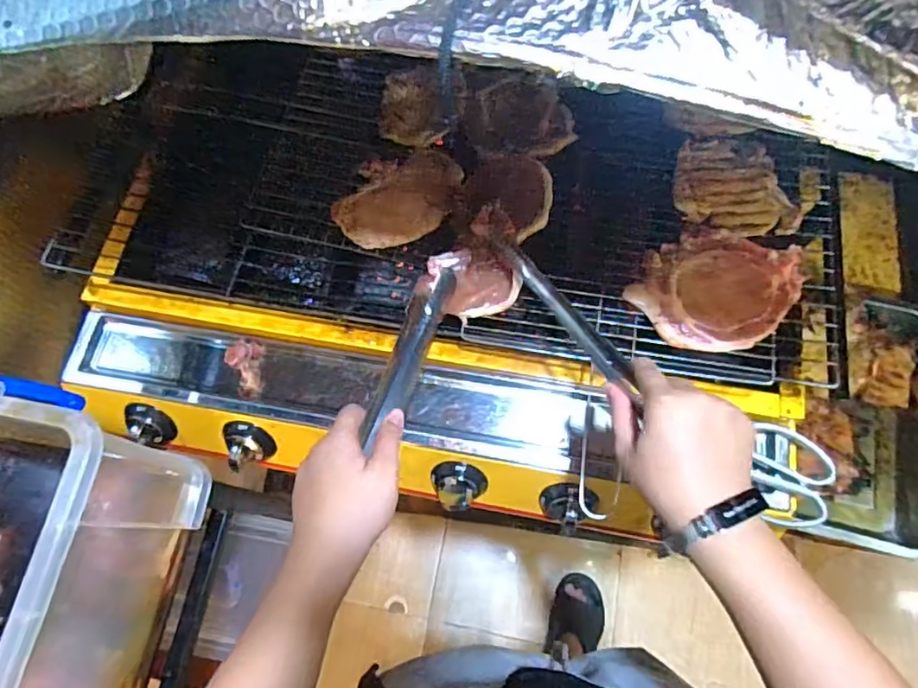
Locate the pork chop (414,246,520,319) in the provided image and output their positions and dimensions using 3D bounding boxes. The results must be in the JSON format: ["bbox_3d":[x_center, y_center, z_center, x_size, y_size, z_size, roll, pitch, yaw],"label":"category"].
[{"bbox_3d":[0.010,-0.065,0.566,0.097,0.029,0.067,0,69,2],"label":"pork chop"}]

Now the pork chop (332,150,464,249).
[{"bbox_3d":[-0.063,-0.156,0.614,0.138,0.011,0.107,-18,70,-5],"label":"pork chop"}]

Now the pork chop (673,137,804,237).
[{"bbox_3d":[0.276,-0.160,0.583,0.105,0.013,0.110,-7,69,-1],"label":"pork chop"}]

